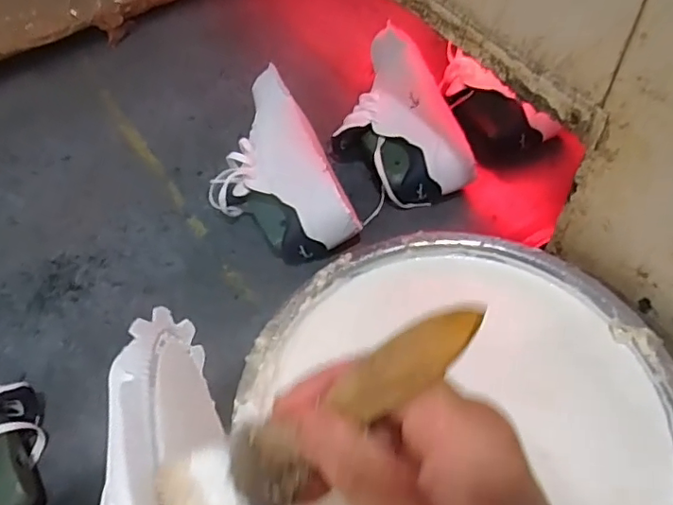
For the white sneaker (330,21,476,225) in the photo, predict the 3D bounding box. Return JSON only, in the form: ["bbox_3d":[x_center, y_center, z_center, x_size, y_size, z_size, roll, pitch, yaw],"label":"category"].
[{"bbox_3d":[0.059,-0.183,0.734,0.140,0.094,0.293,-13,55,-6],"label":"white sneaker"}]

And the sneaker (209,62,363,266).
[{"bbox_3d":[-0.083,-0.096,0.684,0.146,0.094,0.264,-22,56,-12],"label":"sneaker"}]

